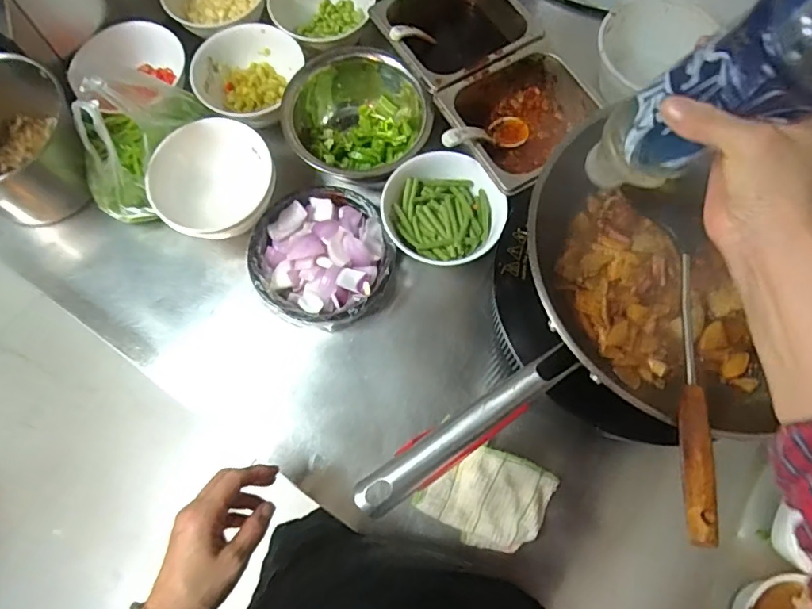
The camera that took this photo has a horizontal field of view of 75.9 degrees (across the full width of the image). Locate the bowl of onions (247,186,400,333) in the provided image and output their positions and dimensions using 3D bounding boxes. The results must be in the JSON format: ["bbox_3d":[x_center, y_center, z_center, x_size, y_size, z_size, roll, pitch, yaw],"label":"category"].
[{"bbox_3d":[-0.099,-0.052,0.630,0.158,0.058,0.169,0,71,0],"label":"bowl of onions"}]

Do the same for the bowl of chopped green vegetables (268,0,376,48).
[{"bbox_3d":[-0.111,-0.400,0.718,0.134,0.073,0.122,0,71,0],"label":"bowl of chopped green vegetables"}]

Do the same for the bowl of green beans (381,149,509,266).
[{"bbox_3d":[0.042,-0.113,0.617,0.137,0.065,0.144,-22,73,-7],"label":"bowl of green beans"}]

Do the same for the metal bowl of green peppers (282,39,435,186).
[{"bbox_3d":[-0.066,-0.239,0.658,0.167,0.105,0.168,0,71,0],"label":"metal bowl of green peppers"}]

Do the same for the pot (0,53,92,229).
[{"bbox_3d":[-0.486,-0.193,0.655,0.179,0.121,0.178,38,76,12],"label":"pot"}]

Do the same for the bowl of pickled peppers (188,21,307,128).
[{"bbox_3d":[-0.210,-0.301,0.688,0.116,0.064,0.125,0,71,0],"label":"bowl of pickled peppers"}]

